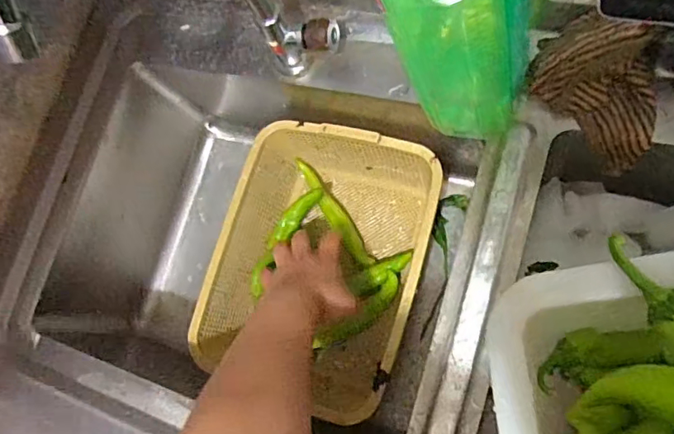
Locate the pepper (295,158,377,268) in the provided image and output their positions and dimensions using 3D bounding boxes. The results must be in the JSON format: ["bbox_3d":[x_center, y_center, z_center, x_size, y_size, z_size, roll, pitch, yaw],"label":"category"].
[{"bbox_3d":[-0.005,-0.006,0.644,0.024,0.024,0.156,-34,72,3],"label":"pepper"}]

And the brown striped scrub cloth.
[{"bbox_3d":[0.211,-0.100,0.410,0.076,0.047,0.119,-40,87,2],"label":"brown striped scrub cloth"}]

